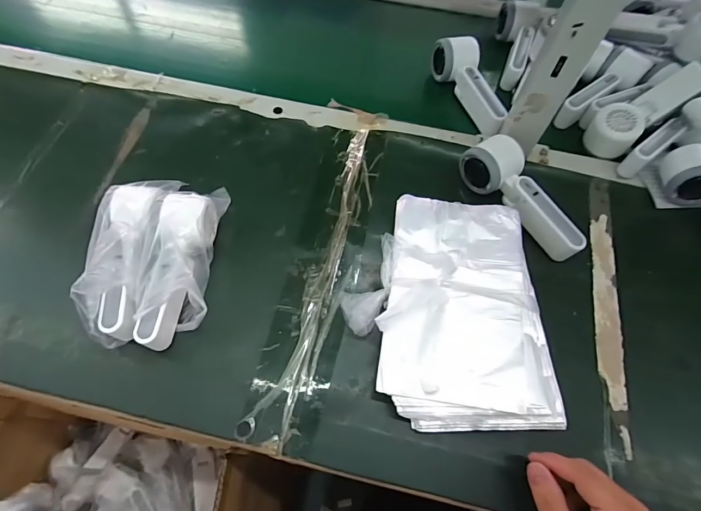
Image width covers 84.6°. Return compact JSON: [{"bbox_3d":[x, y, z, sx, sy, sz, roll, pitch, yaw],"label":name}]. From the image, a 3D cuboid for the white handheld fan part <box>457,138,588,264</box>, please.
[{"bbox_3d":[0.207,-0.072,0.453,0.057,0.047,0.166,-39,71,-19],"label":"white handheld fan part"}]

